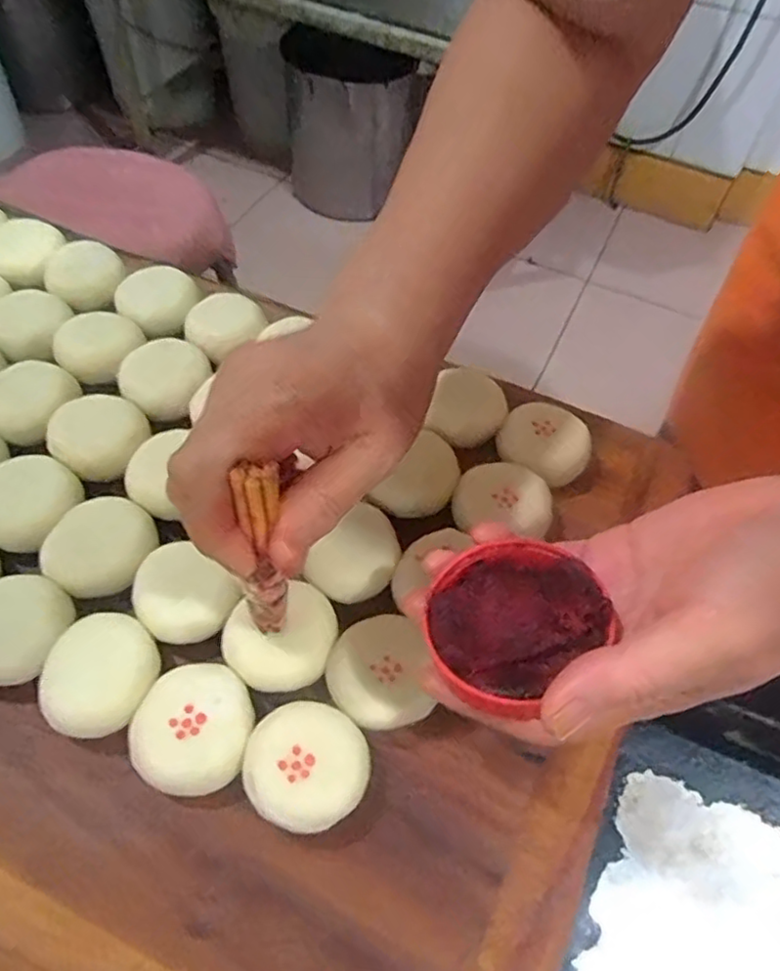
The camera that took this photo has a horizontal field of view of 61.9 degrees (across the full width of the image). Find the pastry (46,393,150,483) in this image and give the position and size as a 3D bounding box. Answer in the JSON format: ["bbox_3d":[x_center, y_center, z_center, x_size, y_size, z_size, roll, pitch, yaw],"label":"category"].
[{"bbox_3d":[-0.156,-0.028,0.348,0.043,0.017,0.047,1,56,-2],"label":"pastry"}]

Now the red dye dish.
[{"bbox_3d":[0.044,0.047,0.237,0.061,0.022,0.054,-29,60,-21],"label":"red dye dish"}]

